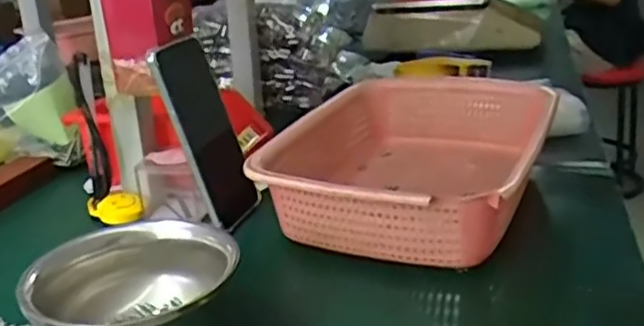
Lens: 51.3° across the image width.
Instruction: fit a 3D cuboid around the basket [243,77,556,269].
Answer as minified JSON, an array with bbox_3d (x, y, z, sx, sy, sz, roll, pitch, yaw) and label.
[{"bbox_3d":[0.082,0.000,0.617,0.210,0.081,0.304,5,21,22],"label":"basket"}]

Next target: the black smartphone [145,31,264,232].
[{"bbox_3d":[-0.101,-0.027,0.593,0.010,0.165,0.078,-14,16,26],"label":"black smartphone"}]

